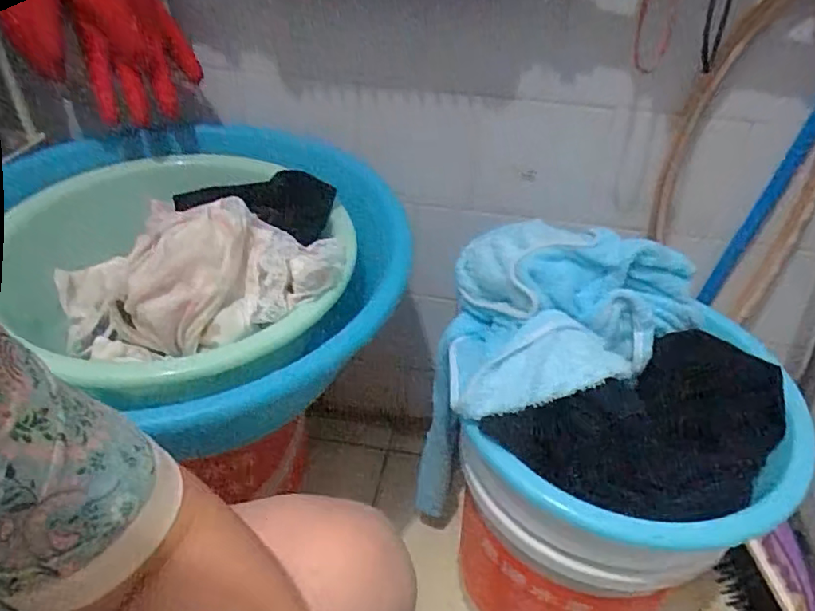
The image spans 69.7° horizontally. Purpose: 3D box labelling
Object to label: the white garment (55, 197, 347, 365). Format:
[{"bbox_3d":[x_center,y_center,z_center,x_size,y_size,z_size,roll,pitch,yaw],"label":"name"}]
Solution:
[{"bbox_3d":[-0.187,-0.025,0.545,0.242,0.094,0.154,4,38,3],"label":"white garment"}]

